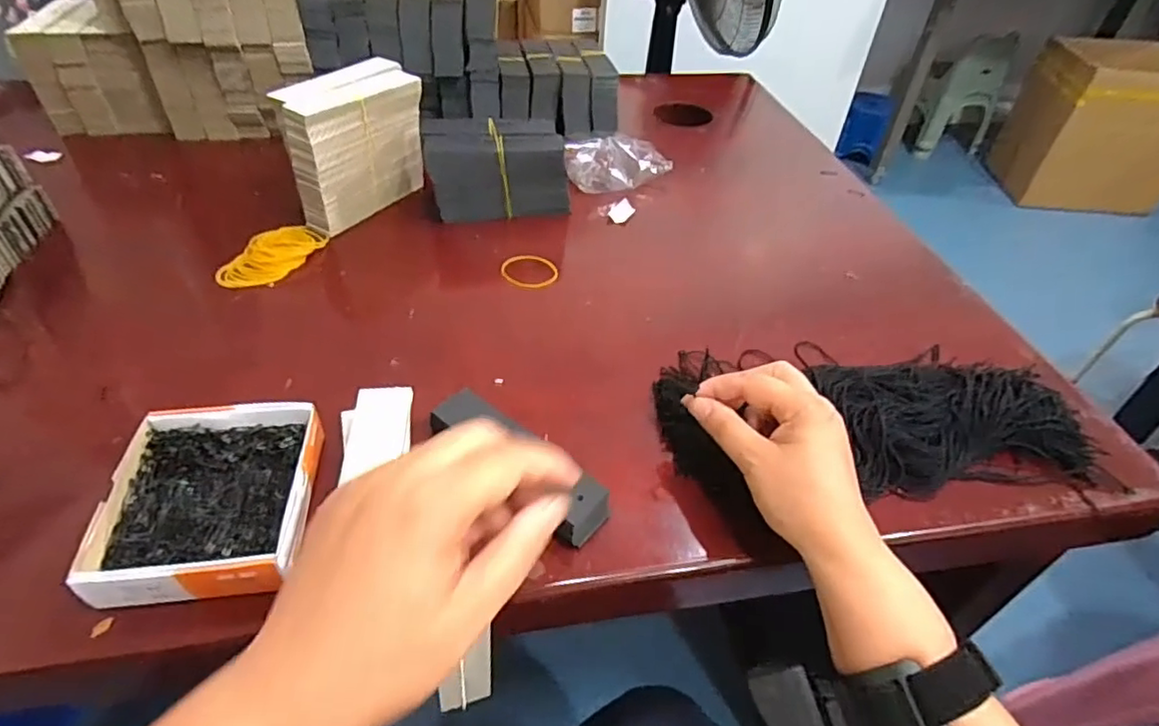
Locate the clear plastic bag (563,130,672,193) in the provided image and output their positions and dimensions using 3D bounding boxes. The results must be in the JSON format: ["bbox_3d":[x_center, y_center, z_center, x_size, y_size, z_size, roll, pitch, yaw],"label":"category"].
[{"bbox_3d":[0.042,-0.217,0.677,0.110,0.038,0.059,-11,46,-15],"label":"clear plastic bag"}]

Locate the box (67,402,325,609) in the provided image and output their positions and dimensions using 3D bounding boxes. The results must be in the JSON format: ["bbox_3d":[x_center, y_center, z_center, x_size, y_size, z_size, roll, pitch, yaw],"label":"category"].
[{"bbox_3d":[-0.205,0.076,0.350,0.102,0.030,0.114,-4,44,-8],"label":"box"}]

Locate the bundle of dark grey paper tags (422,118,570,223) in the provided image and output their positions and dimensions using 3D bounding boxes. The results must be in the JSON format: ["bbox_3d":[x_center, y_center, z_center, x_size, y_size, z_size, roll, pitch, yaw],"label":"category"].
[{"bbox_3d":[-0.079,-0.187,0.598,0.131,0.078,0.053,-7,45,-12],"label":"bundle of dark grey paper tags"}]

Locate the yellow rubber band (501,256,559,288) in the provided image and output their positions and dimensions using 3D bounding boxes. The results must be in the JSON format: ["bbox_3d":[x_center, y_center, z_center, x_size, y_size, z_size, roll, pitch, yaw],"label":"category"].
[{"bbox_3d":[-0.046,-0.082,0.558,0.052,0.004,0.042,29,56,22],"label":"yellow rubber band"}]

